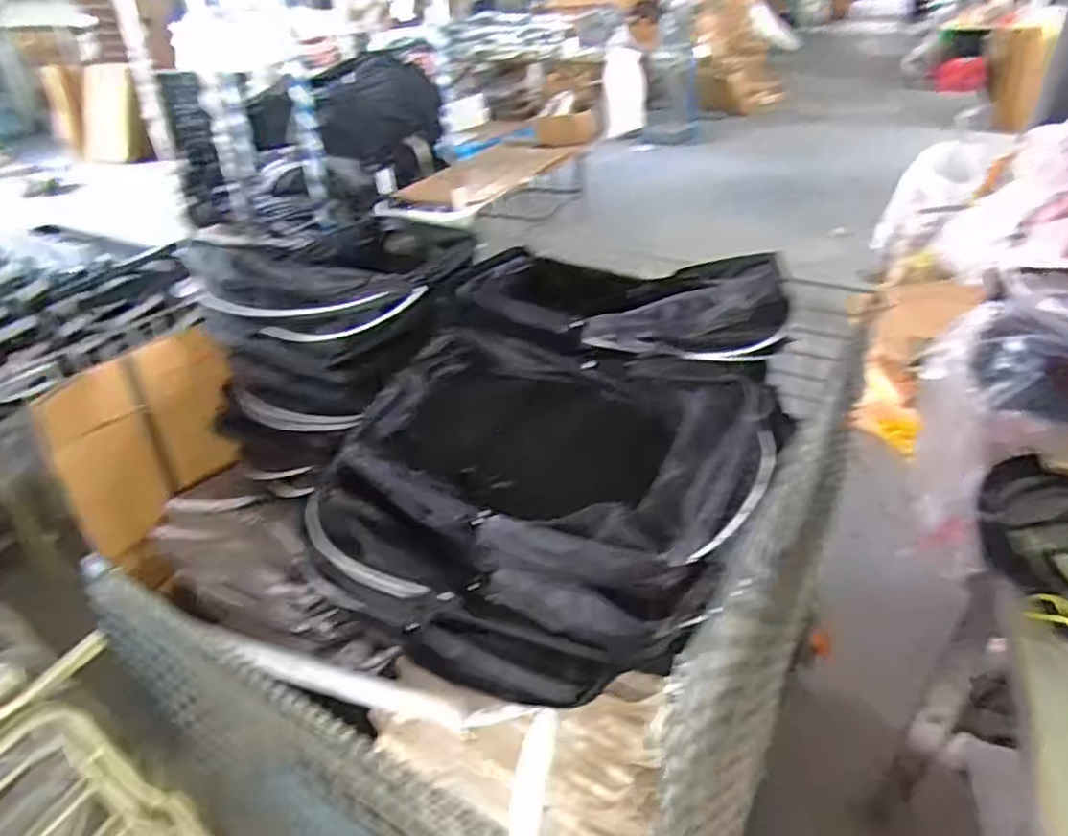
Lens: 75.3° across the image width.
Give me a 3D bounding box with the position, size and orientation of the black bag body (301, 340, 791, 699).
[{"bbox_3d":[0.017,0.121,1.082,0.615,0.326,0.462,14,36,24],"label":"black bag body"}]

